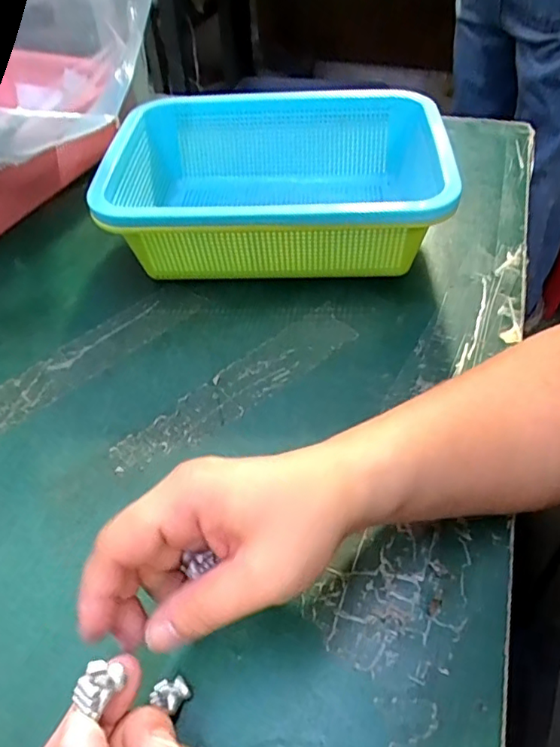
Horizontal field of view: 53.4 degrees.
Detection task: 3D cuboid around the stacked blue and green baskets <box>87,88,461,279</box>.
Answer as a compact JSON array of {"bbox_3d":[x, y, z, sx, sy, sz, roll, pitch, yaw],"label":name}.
[{"bbox_3d":[-0.002,-0.150,0.468,0.259,0.090,0.194,0,48,4],"label":"stacked blue and green baskets"}]

